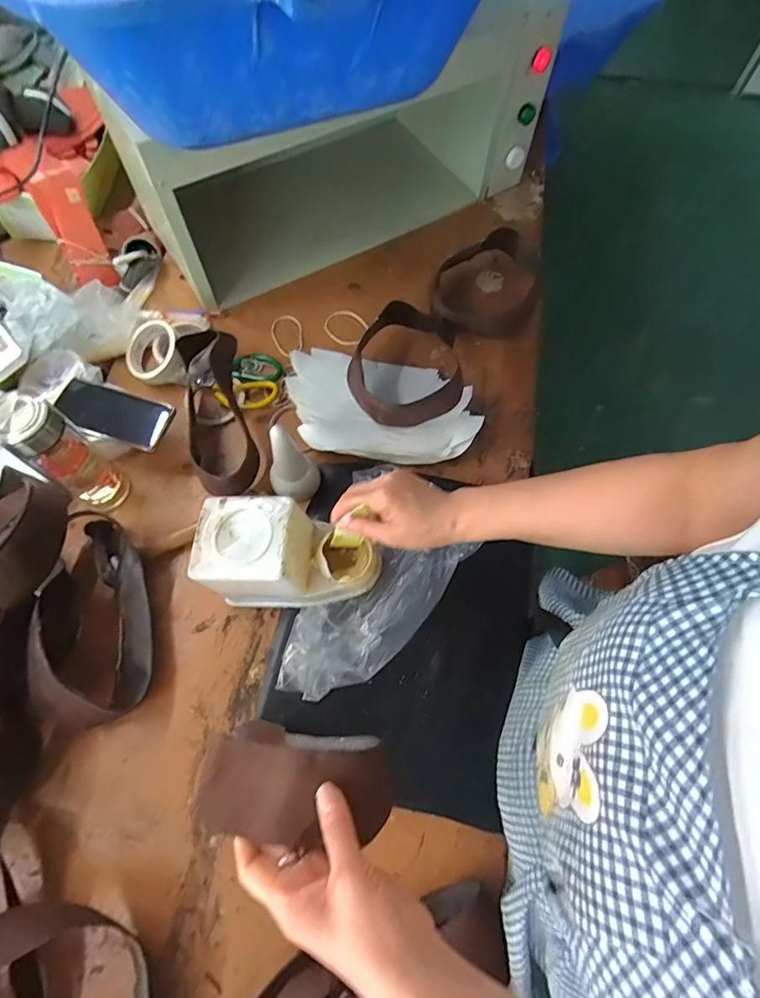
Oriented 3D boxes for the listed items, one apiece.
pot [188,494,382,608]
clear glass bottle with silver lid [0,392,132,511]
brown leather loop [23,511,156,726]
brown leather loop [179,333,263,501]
[{"bbox_3d":[-0.114,0.074,0.606,0.206,0.134,0.109,4,67,0],"label":"pot"},{"bbox_3d":[-0.398,-0.055,0.606,0.056,0.204,0.066,32,70,11],"label":"clear glass bottle with silver lid"},{"bbox_3d":[-0.352,0.135,0.587,0.121,0.095,0.259,-17,69,-9],"label":"brown leather loop"},{"bbox_3d":[-0.240,-0.129,0.714,0.088,0.072,0.274,-13,68,-7],"label":"brown leather loop"}]

